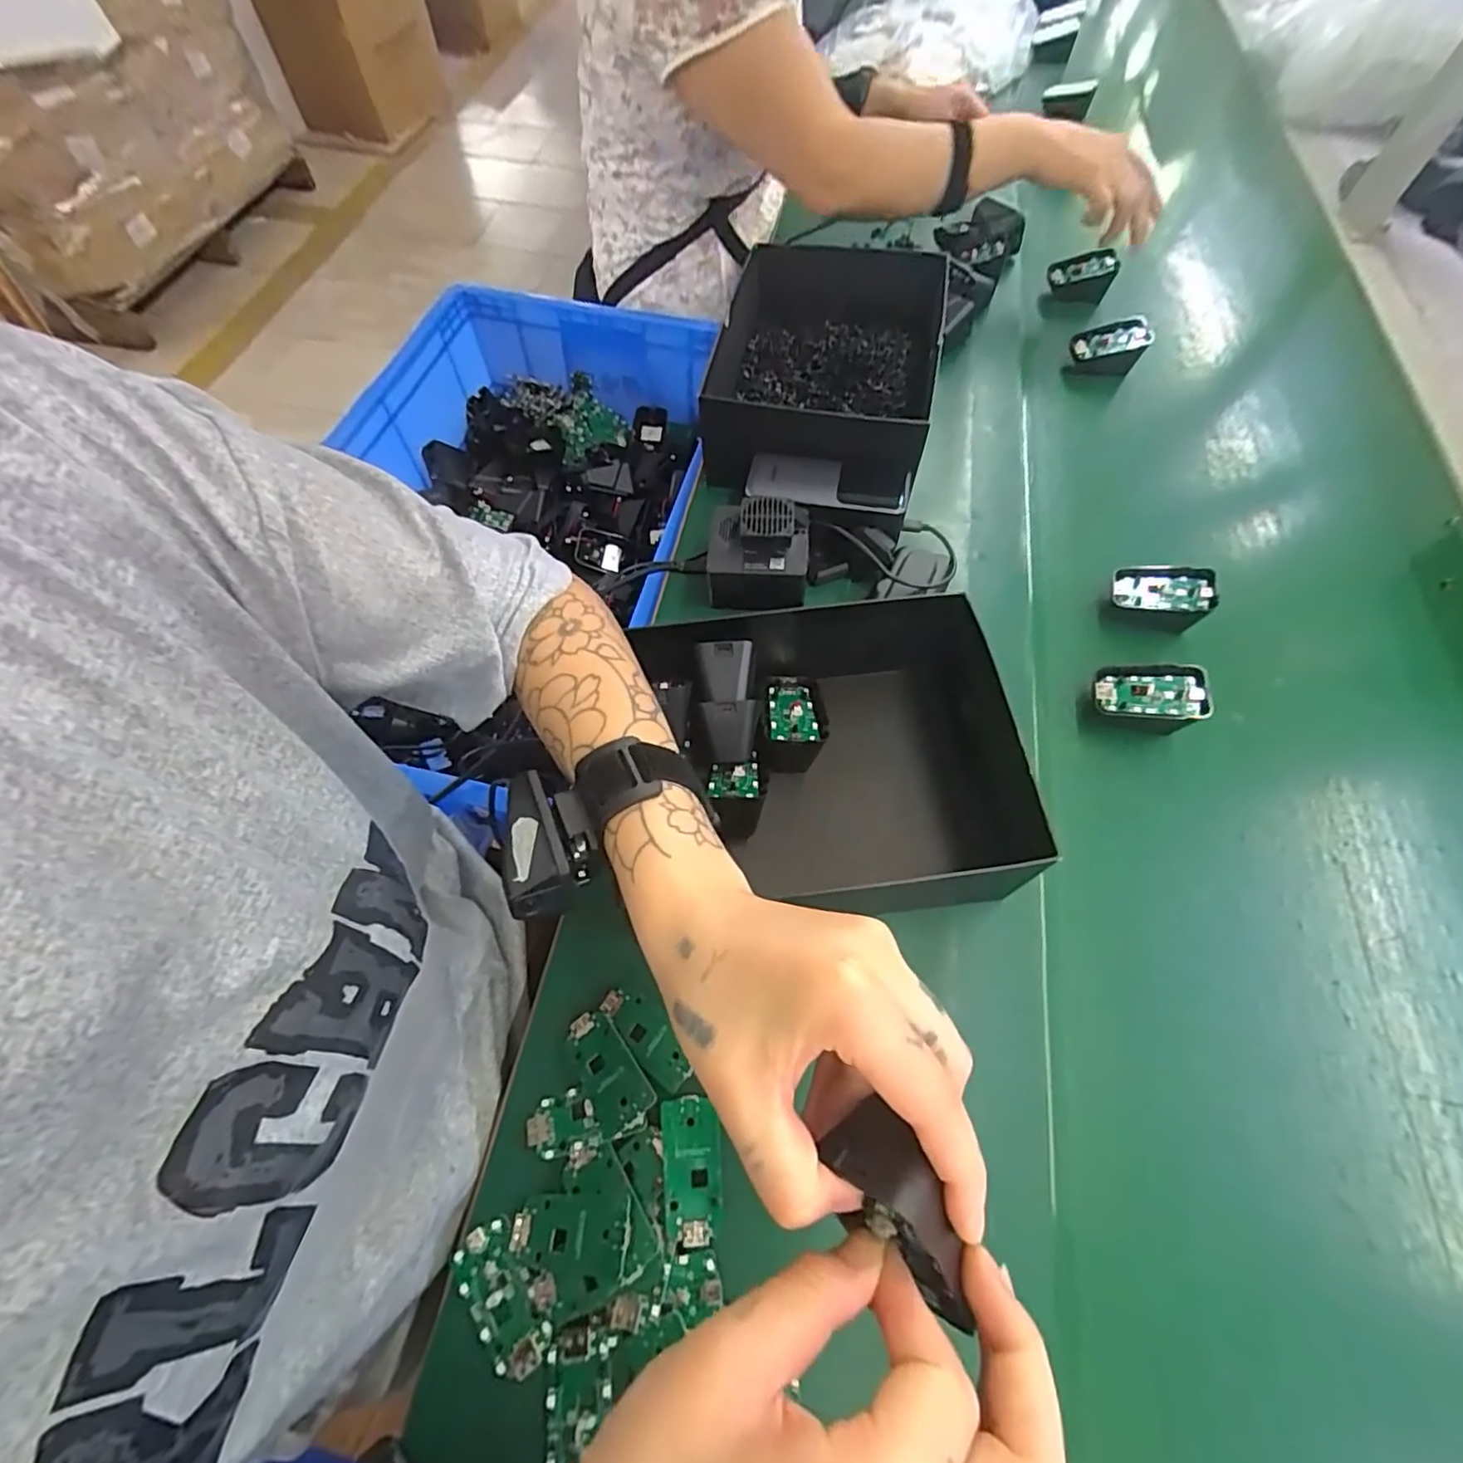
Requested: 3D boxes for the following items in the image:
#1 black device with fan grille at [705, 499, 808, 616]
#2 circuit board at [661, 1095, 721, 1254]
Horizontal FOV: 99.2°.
[{"bbox_3d":[0.020,-0.140,0.491,0.079,0.050,0.084,4,62,3],"label":"black device with fan grille"},{"bbox_3d":[-0.020,0.229,0.326,0.029,0.009,0.064,-6,62,-3],"label":"circuit board"}]

